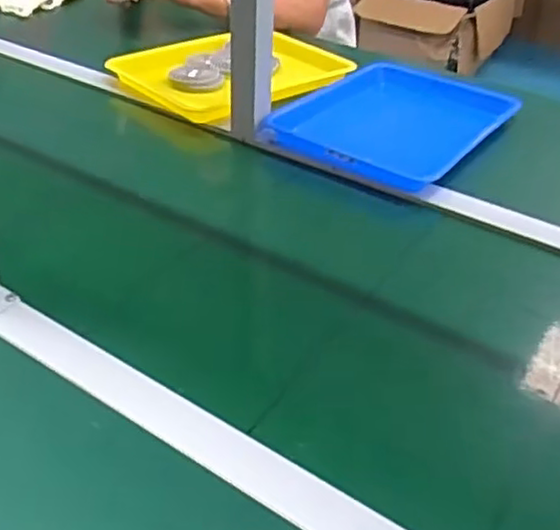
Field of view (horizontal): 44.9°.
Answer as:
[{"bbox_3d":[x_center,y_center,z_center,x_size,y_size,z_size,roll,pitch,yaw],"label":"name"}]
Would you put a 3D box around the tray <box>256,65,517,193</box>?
[{"bbox_3d":[0.166,-0.213,0.965,0.267,0.031,0.328,26,42,27],"label":"tray"}]

